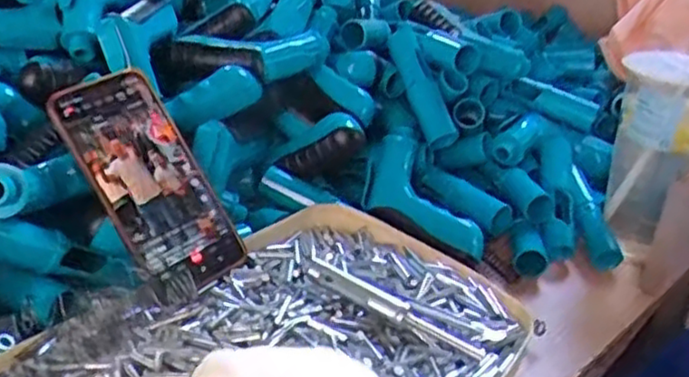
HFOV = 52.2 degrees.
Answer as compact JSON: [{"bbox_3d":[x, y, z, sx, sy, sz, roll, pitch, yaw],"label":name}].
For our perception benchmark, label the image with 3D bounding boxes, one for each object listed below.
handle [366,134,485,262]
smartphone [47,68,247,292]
[{"bbox_3d":[0.071,0.013,0.628,0.051,0.060,0.138,-21,58,-40],"label":"handle"},{"bbox_3d":[-0.139,-0.006,0.505,0.077,0.167,0.007,-32,1,-37],"label":"smartphone"}]

